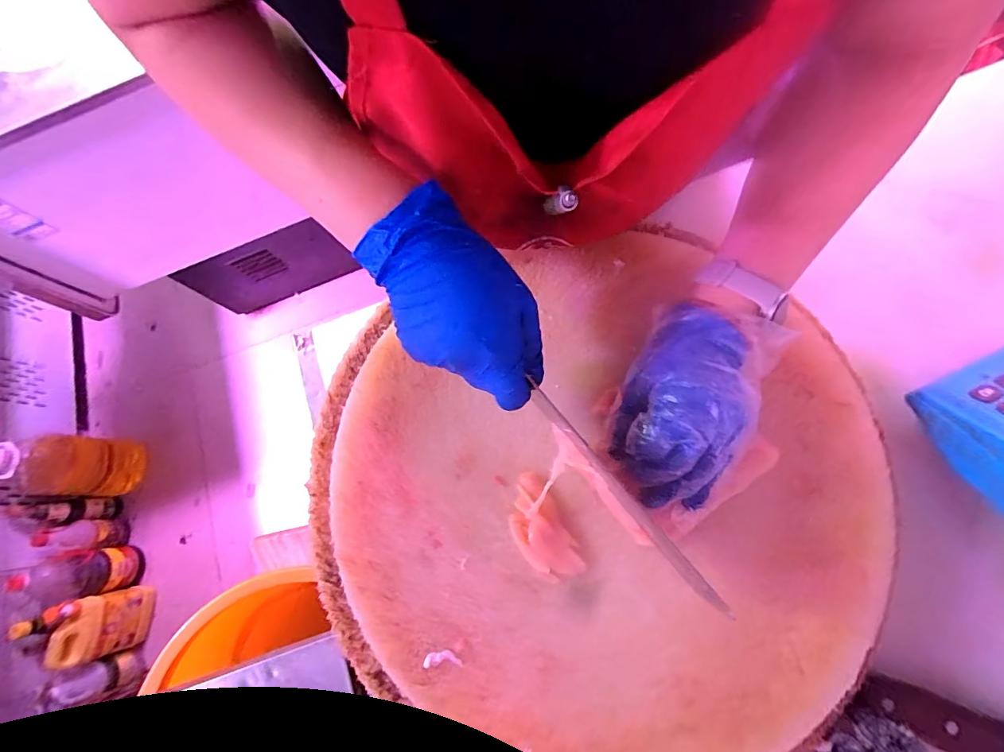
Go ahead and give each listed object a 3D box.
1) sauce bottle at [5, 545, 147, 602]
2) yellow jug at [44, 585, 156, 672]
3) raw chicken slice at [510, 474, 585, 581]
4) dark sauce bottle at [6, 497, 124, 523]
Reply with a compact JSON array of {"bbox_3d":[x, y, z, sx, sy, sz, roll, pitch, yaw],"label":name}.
[{"bbox_3d":[-1.026,0.488,1.102,0.087,0.274,0.110,-12,74,5],"label":"sauce bottle"},{"bbox_3d":[-0.969,0.608,1.089,0.076,0.222,0.144,-13,74,5],"label":"yellow jug"},{"bbox_3d":[0.028,0.114,0.333,0.039,0.022,0.077,-28,74,1],"label":"raw chicken slice"},{"bbox_3d":[-1.085,0.340,1.125,0.056,0.227,0.064,-6,75,7],"label":"dark sauce bottle"}]

